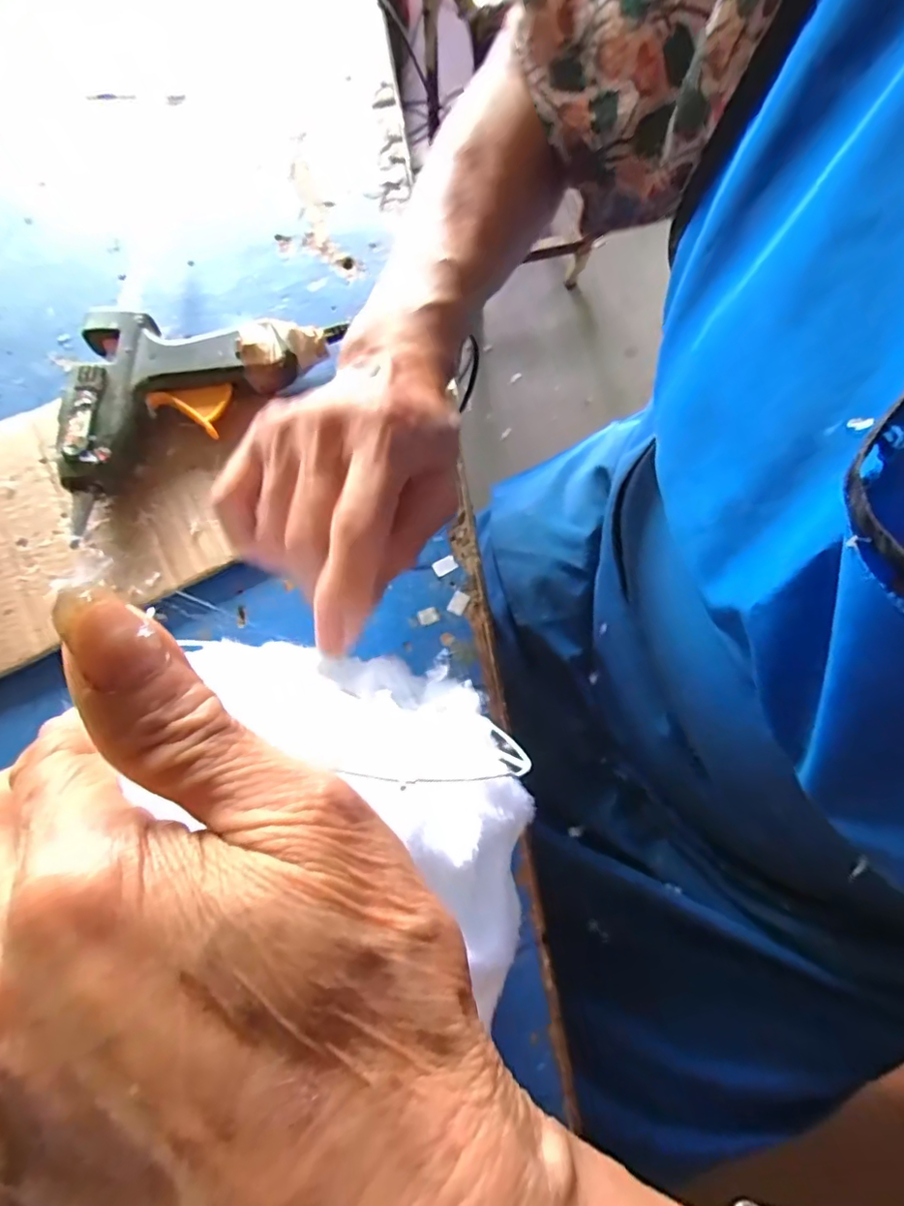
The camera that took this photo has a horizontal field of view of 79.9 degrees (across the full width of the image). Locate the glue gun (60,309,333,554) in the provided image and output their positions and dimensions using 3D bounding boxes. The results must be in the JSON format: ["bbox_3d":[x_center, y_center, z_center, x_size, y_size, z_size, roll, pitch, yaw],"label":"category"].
[{"bbox_3d":[-0.159,-0.120,0.296,0.086,0.035,0.160,41,75,13],"label":"glue gun"}]

